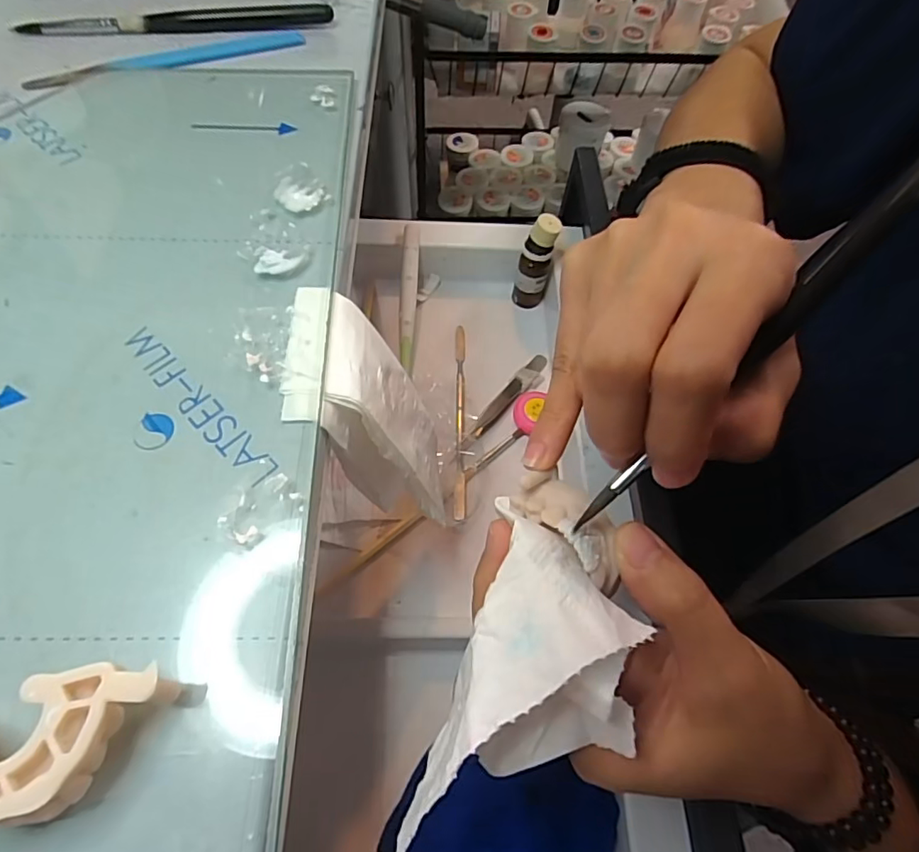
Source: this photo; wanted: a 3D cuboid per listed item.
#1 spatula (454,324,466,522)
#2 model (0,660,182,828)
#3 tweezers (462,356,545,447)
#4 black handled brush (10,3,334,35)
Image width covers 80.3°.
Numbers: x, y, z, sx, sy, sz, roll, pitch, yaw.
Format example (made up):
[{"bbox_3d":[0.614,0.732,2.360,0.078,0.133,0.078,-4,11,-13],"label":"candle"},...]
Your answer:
[{"bbox_3d":[0.000,-0.011,0.378,0.007,0.011,0.157,1,61,-2],"label":"spatula"},{"bbox_3d":[-0.094,0.073,0.124,0.054,0.021,0.027,-9,61,-7],"label":"model"},{"bbox_3d":[0.036,-0.020,0.385,0.016,0.010,0.103,34,65,16],"label":"tweezers"},{"bbox_3d":[-0.152,-0.221,0.295,0.163,0.008,0.014,-5,61,-5],"label":"black handled brush"}]

